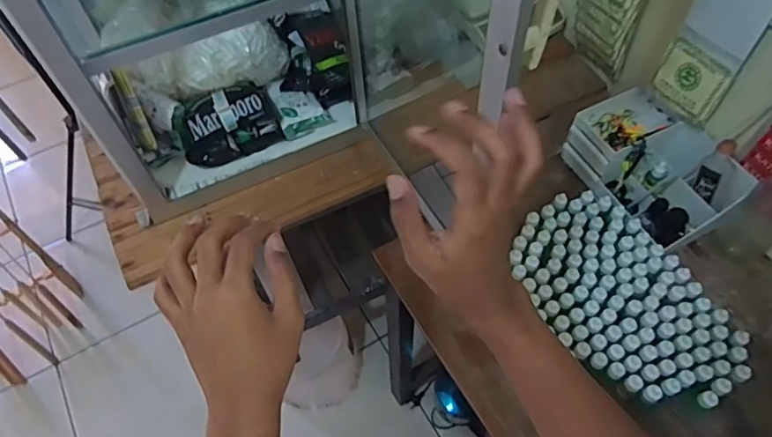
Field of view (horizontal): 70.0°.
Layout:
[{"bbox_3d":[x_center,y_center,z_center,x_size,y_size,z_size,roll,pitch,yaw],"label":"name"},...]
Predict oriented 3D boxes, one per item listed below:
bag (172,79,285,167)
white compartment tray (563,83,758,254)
[{"bbox_3d":[-0.218,-0.135,0.760,0.132,0.065,0.082,-22,60,-12],"label":"bag"},{"bbox_3d":[0.398,-0.078,0.833,0.147,0.095,0.237,-28,62,-15],"label":"white compartment tray"}]

